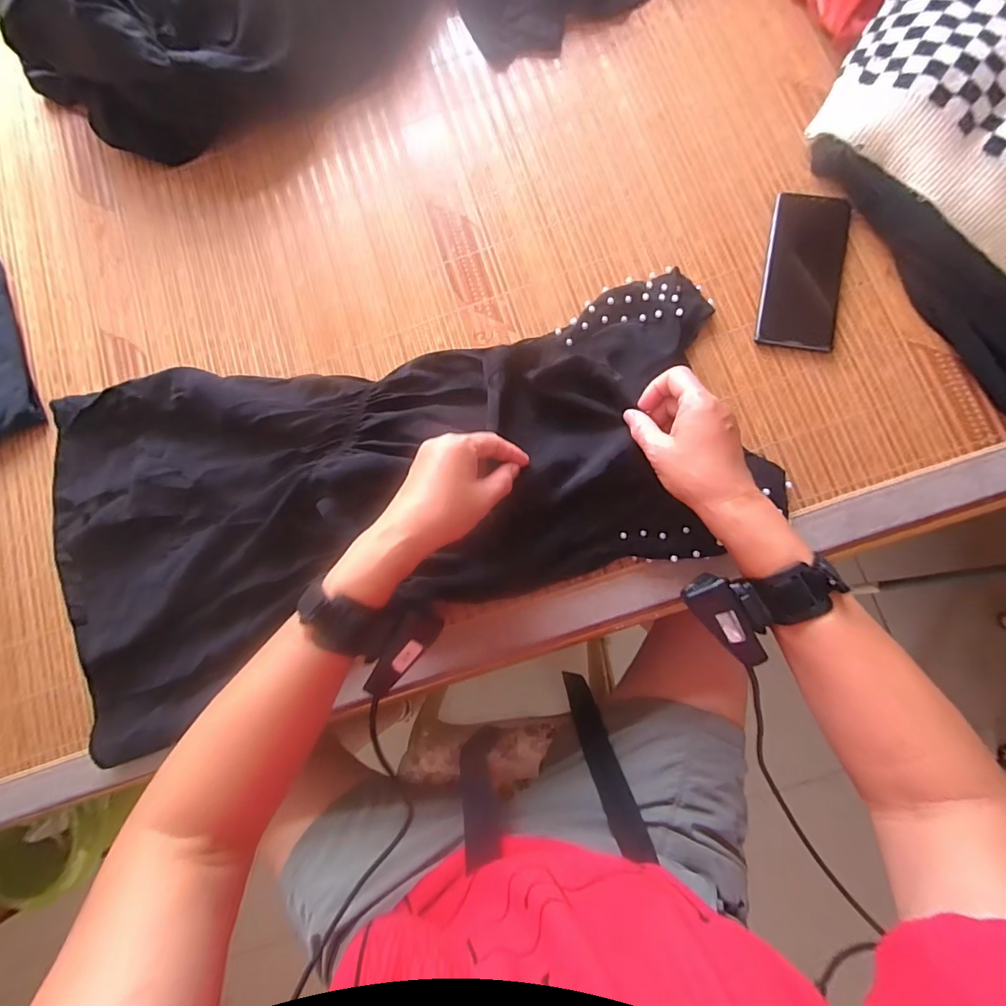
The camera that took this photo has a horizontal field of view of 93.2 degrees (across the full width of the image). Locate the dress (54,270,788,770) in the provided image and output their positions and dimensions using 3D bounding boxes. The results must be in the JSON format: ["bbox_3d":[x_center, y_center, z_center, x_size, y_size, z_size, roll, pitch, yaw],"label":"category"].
[{"bbox_3d":[-0.120,-0.008,0.458,0.693,0.056,0.338,-14,82,6],"label":"dress"}]

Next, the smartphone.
[{"bbox_3d":[0.299,-0.229,0.471,0.074,0.010,0.160,12,84,7],"label":"smartphone"}]

